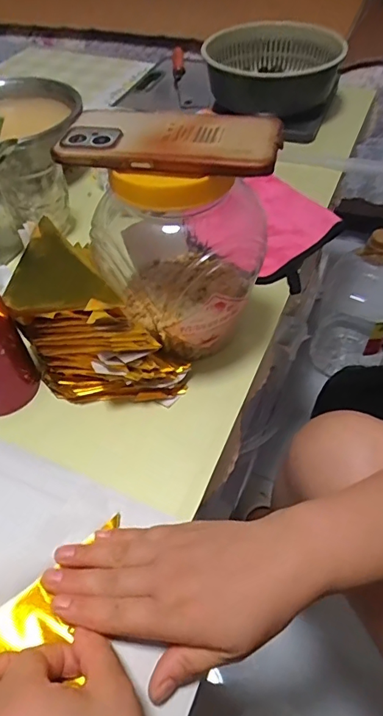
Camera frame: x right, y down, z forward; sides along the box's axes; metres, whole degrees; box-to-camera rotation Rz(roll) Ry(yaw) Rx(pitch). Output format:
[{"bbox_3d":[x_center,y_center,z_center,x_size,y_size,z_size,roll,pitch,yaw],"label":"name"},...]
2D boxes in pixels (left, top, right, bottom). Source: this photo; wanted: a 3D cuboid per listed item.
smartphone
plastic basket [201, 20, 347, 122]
[{"bbox_3d":[-0.017,-0.160,0.345,0.159,0.017,0.064,10,51,11],"label":"smartphone"},{"bbox_3d":[0.133,-0.463,0.756,0.201,0.074,0.189,5,50,6],"label":"plastic basket"}]

